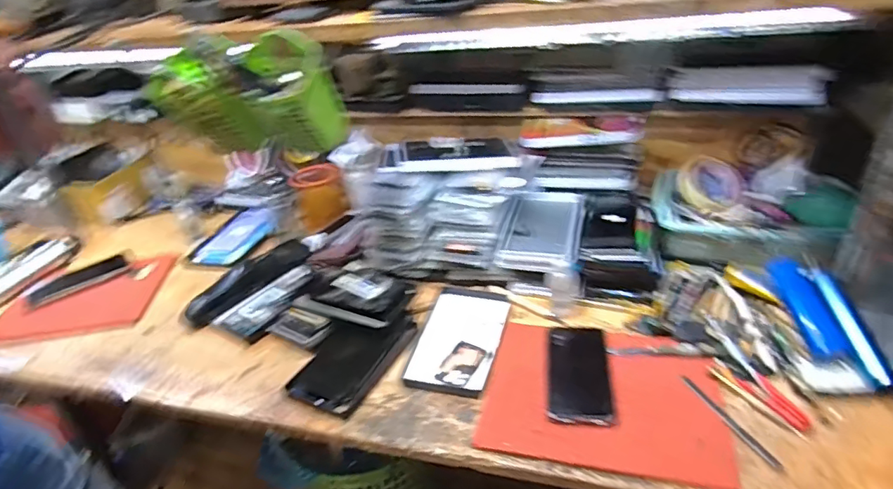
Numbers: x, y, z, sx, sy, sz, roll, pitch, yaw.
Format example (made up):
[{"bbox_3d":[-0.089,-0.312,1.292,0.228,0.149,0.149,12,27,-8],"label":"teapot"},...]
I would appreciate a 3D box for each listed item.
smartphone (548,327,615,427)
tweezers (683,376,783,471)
[{"bbox_3d":[0.158,0.147,0.630,0.069,0.004,0.156,0,33,11],"label":"smartphone"},{"bbox_3d":[0.293,0.182,0.548,0.009,0.012,0.123,-18,34,-17],"label":"tweezers"}]

